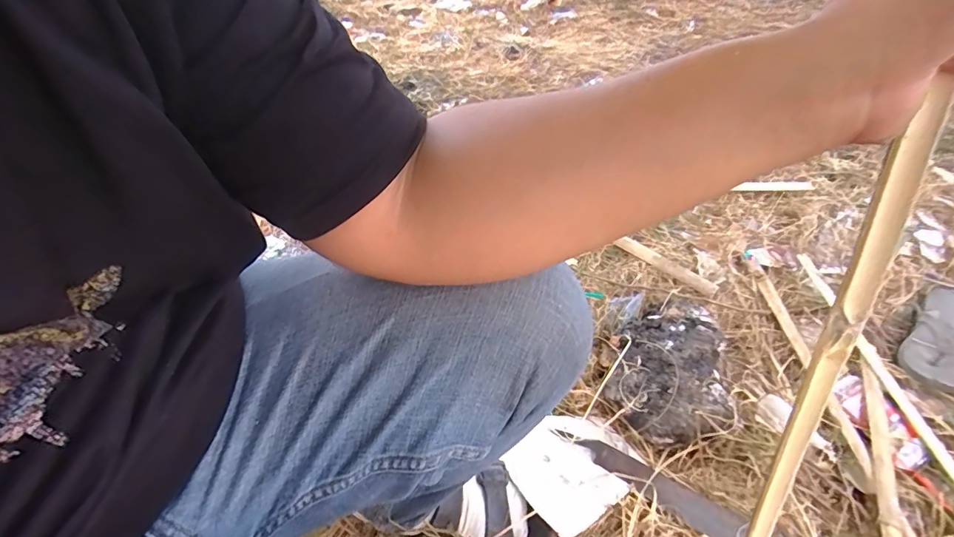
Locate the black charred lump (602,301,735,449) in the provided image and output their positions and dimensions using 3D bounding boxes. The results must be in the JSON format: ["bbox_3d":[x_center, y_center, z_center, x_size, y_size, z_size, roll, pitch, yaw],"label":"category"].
[{"bbox_3d":[0.292,0.147,0.656,0.166,0.072,0.246,22,52,18],"label":"black charred lump"}]

